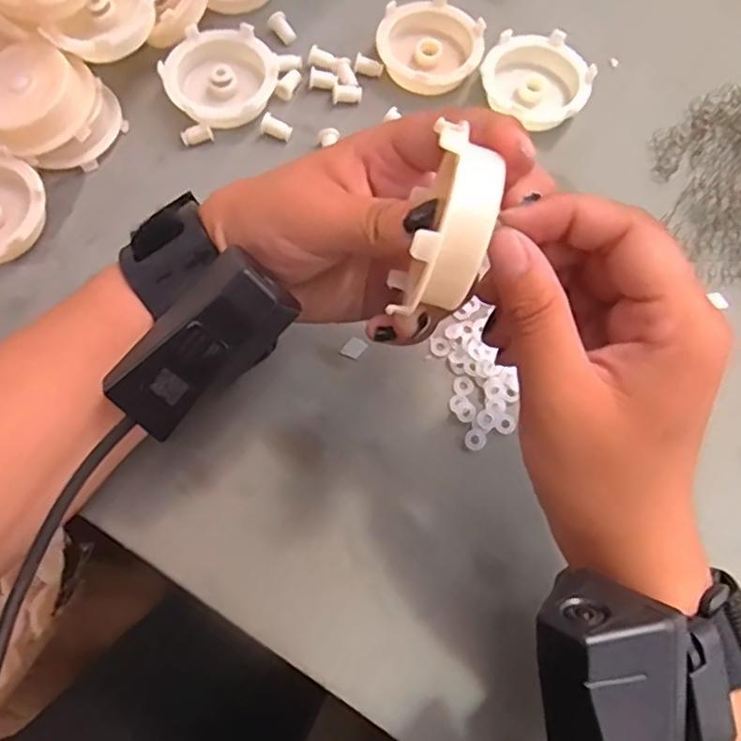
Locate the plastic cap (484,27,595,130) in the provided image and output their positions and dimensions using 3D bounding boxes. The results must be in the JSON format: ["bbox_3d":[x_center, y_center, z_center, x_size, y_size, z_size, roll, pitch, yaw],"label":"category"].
[{"bbox_3d":[0.092,-0.161,0.347,0.057,0.018,0.051,30,72,7],"label":"plastic cap"}]

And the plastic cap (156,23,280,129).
[{"bbox_3d":[-0.081,-0.158,0.337,0.058,0.015,0.057,1,71,-3],"label":"plastic cap"}]

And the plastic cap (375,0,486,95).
[{"bbox_3d":[0.033,-0.182,0.350,0.057,0.015,0.051,-15,73,-8],"label":"plastic cap"}]

